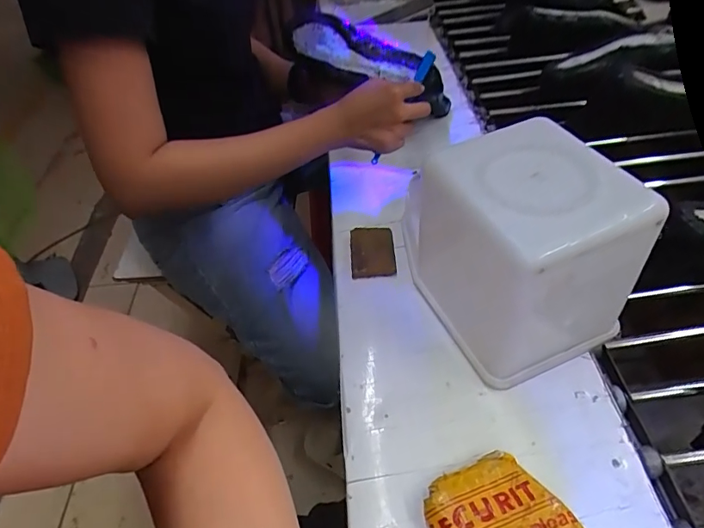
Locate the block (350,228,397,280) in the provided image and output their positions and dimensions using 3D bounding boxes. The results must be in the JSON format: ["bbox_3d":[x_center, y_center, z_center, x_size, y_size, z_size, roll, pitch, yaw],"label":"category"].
[{"bbox_3d":[0.024,-0.016,0.550,0.049,0.013,0.074,-4,47,3],"label":"block"}]

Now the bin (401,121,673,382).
[{"bbox_3d":[0.141,-0.014,0.431,0.131,0.171,0.172,-23,49,-14],"label":"bin"}]

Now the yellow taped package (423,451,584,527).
[{"bbox_3d":[0.107,0.187,0.347,0.091,0.023,0.088,-20,48,-12],"label":"yellow taped package"}]

